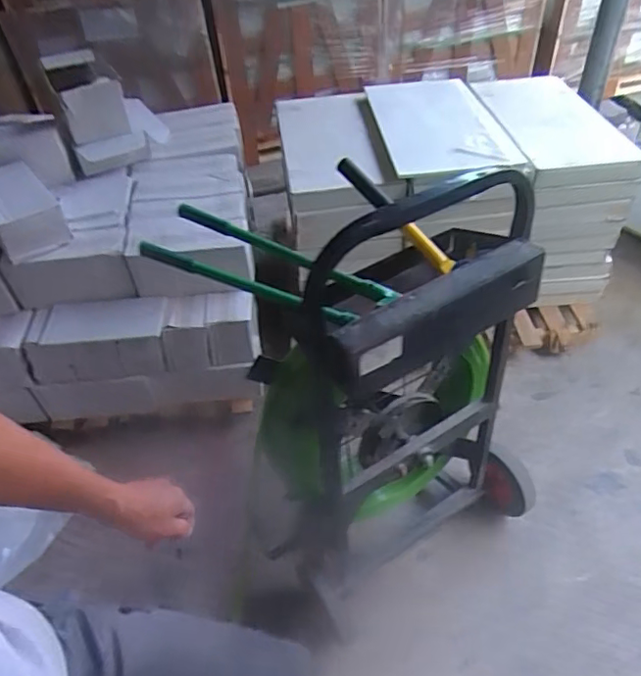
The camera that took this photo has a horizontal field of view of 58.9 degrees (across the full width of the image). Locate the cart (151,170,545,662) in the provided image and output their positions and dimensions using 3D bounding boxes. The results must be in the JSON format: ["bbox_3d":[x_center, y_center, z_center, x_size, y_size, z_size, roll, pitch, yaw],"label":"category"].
[{"bbox_3d":[0.123,0.086,1.159,0.557,0.956,0.481,-25,51,-22],"label":"cart"}]

